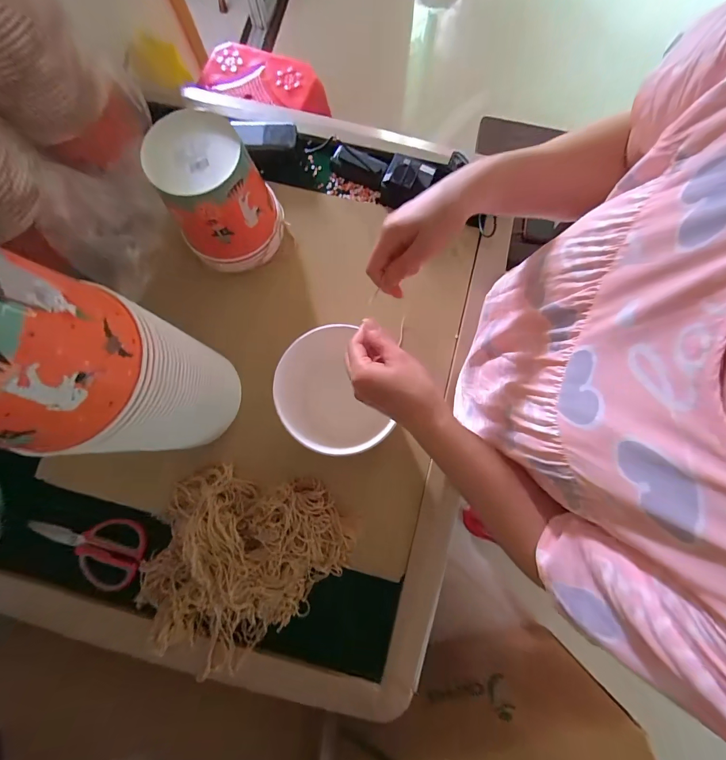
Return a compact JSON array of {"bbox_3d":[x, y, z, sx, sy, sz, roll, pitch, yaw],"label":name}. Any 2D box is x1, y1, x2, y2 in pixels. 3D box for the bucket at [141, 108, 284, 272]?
[{"bbox_3d":[-0.210,-0.279,0.540,0.138,0.159,0.134,0,79,1],"label":"bucket"}]

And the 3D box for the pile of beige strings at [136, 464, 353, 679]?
[{"bbox_3d":[-0.183,0.246,0.503,0.307,0.075,0.247,-40,81,-6],"label":"pile of beige strings"}]

